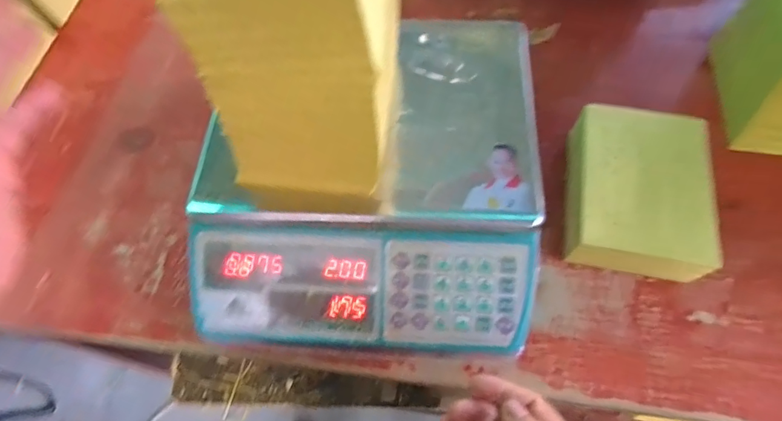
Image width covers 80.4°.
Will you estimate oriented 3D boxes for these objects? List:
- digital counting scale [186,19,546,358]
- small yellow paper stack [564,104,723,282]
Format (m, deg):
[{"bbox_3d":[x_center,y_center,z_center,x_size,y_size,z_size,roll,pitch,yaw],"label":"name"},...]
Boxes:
[{"bbox_3d":[-0.021,-0.024,0.441,0.301,0.130,0.294,3,64,4],"label":"digital counting scale"},{"bbox_3d":[0.239,-0.016,0.462,0.126,0.062,0.171,9,65,7],"label":"small yellow paper stack"}]

